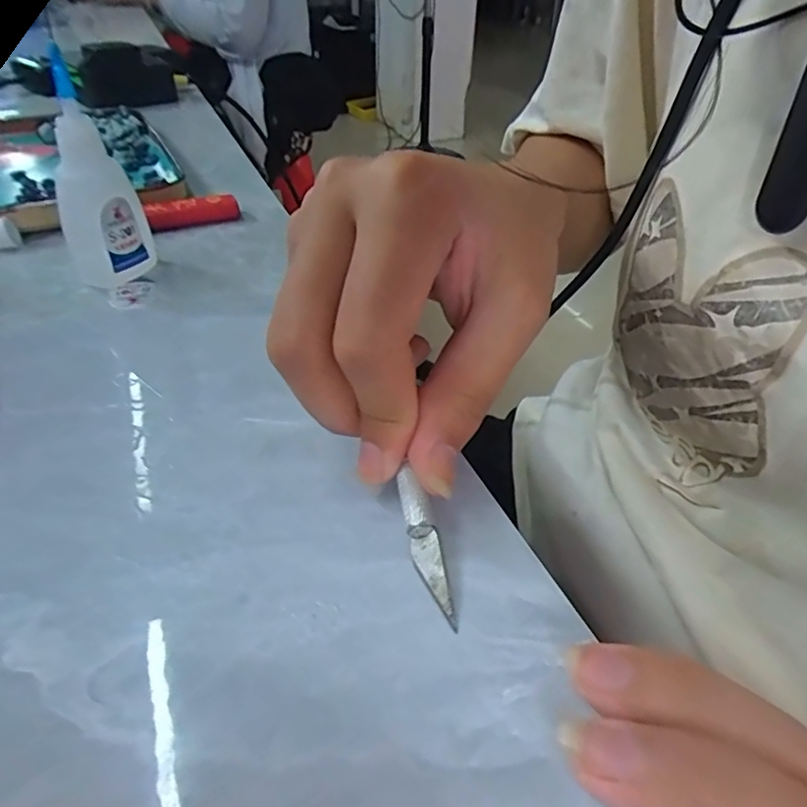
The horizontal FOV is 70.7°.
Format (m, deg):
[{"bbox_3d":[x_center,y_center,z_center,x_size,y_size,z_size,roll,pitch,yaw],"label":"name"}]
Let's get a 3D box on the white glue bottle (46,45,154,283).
[{"bbox_3d":[-0.122,-0.088,0.225,0.031,0.079,0.022,-18,43,-22],"label":"white glue bottle"}]

